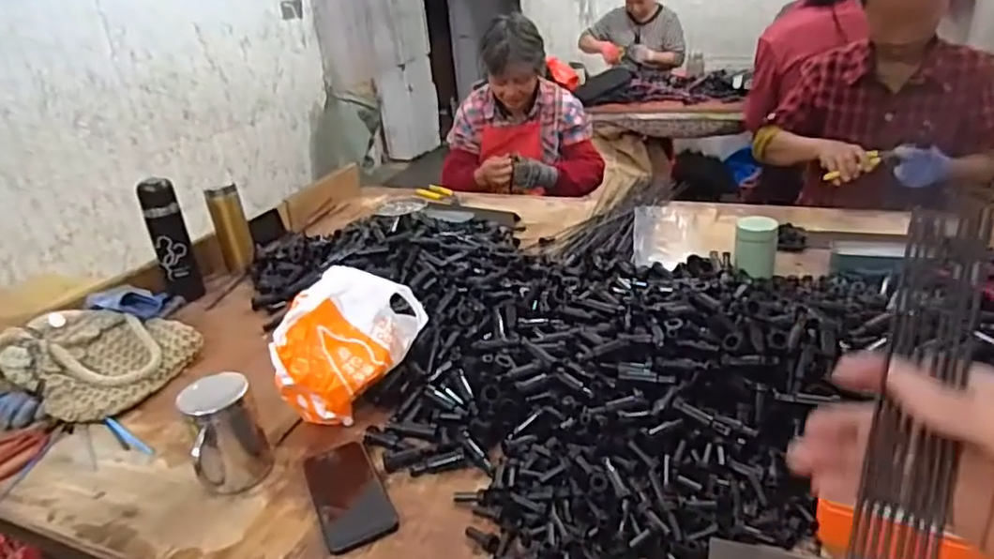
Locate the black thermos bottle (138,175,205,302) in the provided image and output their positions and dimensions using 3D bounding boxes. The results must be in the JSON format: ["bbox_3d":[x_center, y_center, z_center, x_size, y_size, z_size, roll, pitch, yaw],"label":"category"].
[{"bbox_3d":[-0.614,-0.071,1.215,0.067,0.239,0.073,-20,29,-26],"label":"black thermos bottle"}]

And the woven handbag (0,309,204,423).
[{"bbox_3d":[-0.596,0.110,0.971,0.199,0.117,0.207,0,27,12],"label":"woven handbag"}]

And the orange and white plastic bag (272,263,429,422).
[{"bbox_3d":[-0.192,0.096,0.840,0.122,0.152,0.193,5,28,22],"label":"orange and white plastic bag"}]

